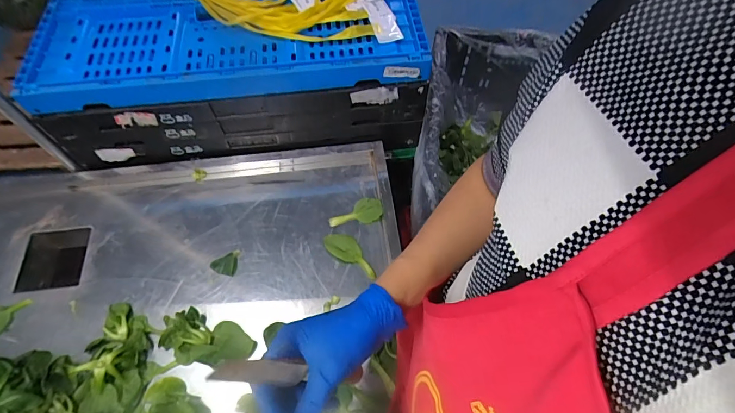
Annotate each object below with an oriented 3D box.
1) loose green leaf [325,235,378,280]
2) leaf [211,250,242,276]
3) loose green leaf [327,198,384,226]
[{"bbox_3d":[-0.024,0.072,0.604,0.100,0.006,0.041,31,66,15],"label":"loose green leaf"},{"bbox_3d":[-0.223,0.087,0.599,0.040,0.007,0.040,6,62,3],"label":"leaf"},{"bbox_3d":[-0.019,0.007,0.634,0.087,0.019,0.039,-4,62,-3],"label":"loose green leaf"}]

